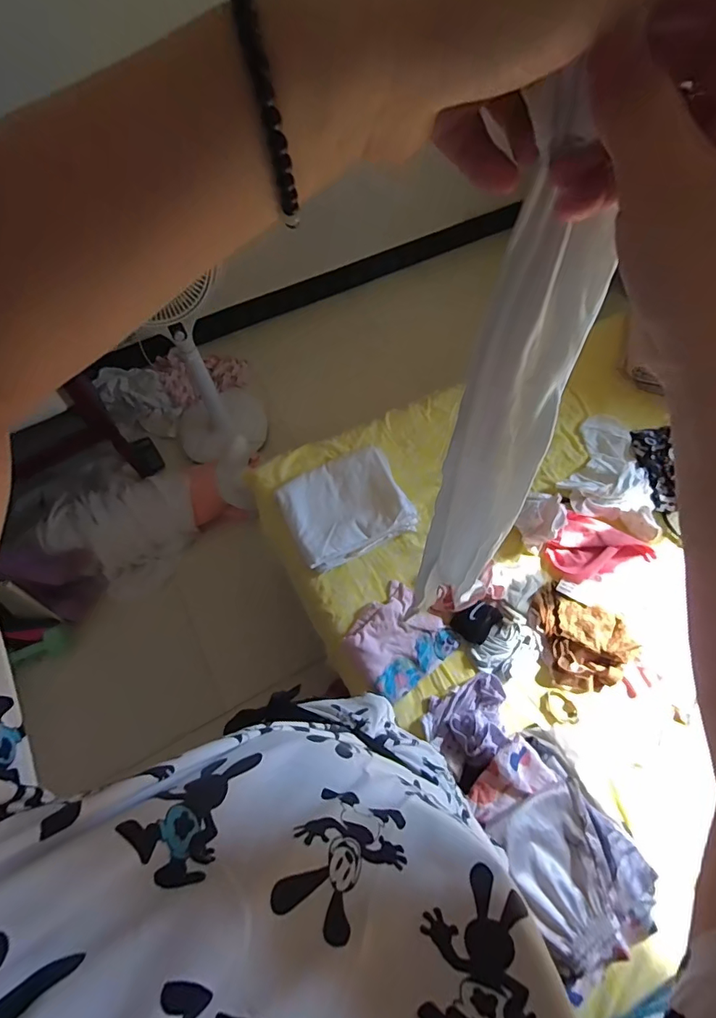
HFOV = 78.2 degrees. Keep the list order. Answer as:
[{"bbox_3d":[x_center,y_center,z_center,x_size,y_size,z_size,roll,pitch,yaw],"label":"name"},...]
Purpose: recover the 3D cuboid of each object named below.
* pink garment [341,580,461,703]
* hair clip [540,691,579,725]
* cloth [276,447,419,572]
[{"bbox_3d":[0.081,0.268,0.903,0.192,0.030,0.177,-41,70,-17],"label":"pink garment"},{"bbox_3d":[0.397,0.391,0.868,0.070,0.021,0.059,-3,64,-1],"label":"hair clip"},{"bbox_3d":[-0.032,-0.009,1.030,0.270,0.068,0.240,-25,66,-11],"label":"cloth"}]

